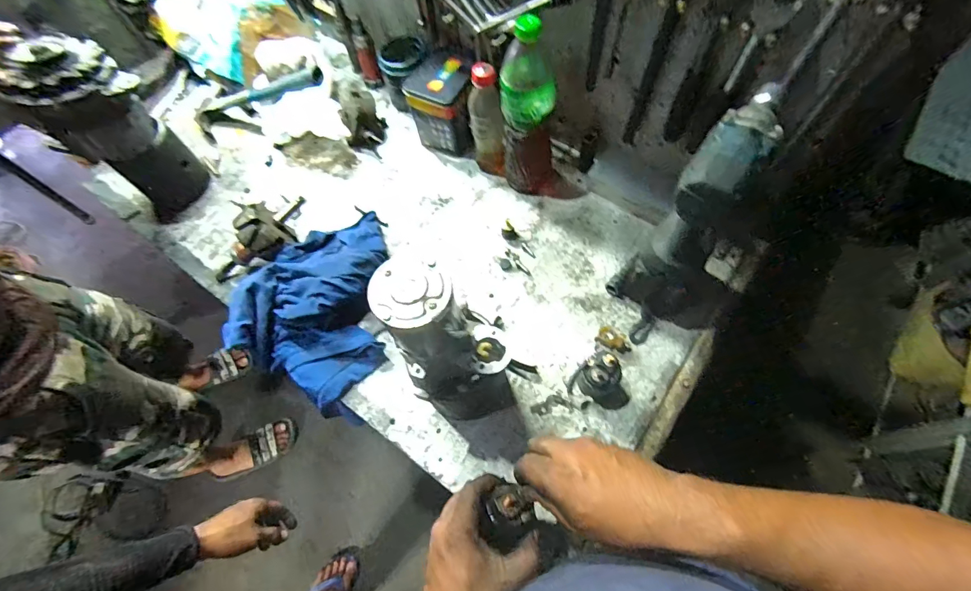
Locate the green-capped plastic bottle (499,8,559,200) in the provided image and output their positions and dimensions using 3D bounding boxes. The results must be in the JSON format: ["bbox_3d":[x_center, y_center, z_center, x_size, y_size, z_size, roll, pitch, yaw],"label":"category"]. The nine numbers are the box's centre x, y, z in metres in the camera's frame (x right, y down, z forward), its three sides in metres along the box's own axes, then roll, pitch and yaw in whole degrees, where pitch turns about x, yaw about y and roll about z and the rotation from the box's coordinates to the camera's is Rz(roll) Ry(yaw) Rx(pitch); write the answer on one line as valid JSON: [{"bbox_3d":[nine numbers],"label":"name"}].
[{"bbox_3d":[0.067,-0.264,0.641,0.087,0.272,0.074,1,65,4],"label":"green-capped plastic bottle"}]

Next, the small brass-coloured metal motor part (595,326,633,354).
[{"bbox_3d":[0.184,0.063,0.611,0.048,0.018,0.027,29,70,16],"label":"small brass-coloured metal motor part"}]

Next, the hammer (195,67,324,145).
[{"bbox_3d":[-0.429,-0.376,0.814,0.332,0.041,0.106,-4,62,25],"label":"hammer"}]

